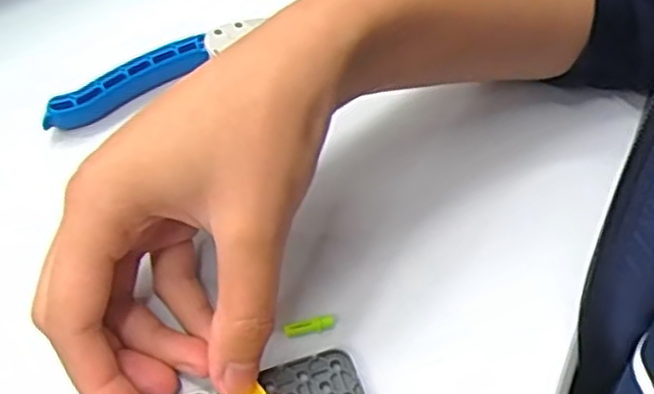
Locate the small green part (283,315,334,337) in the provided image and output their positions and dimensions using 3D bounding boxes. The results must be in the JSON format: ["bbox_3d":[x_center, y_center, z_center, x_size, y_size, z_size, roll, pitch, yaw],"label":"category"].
[{"bbox_3d":[-0.006,0.048,0.270,0.018,0.005,0.006,-12,58,-12],"label":"small green part"}]

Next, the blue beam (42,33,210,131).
[{"bbox_3d":[-0.089,-0.051,0.321,0.077,0.014,0.010,-30,63,-22],"label":"blue beam"}]

